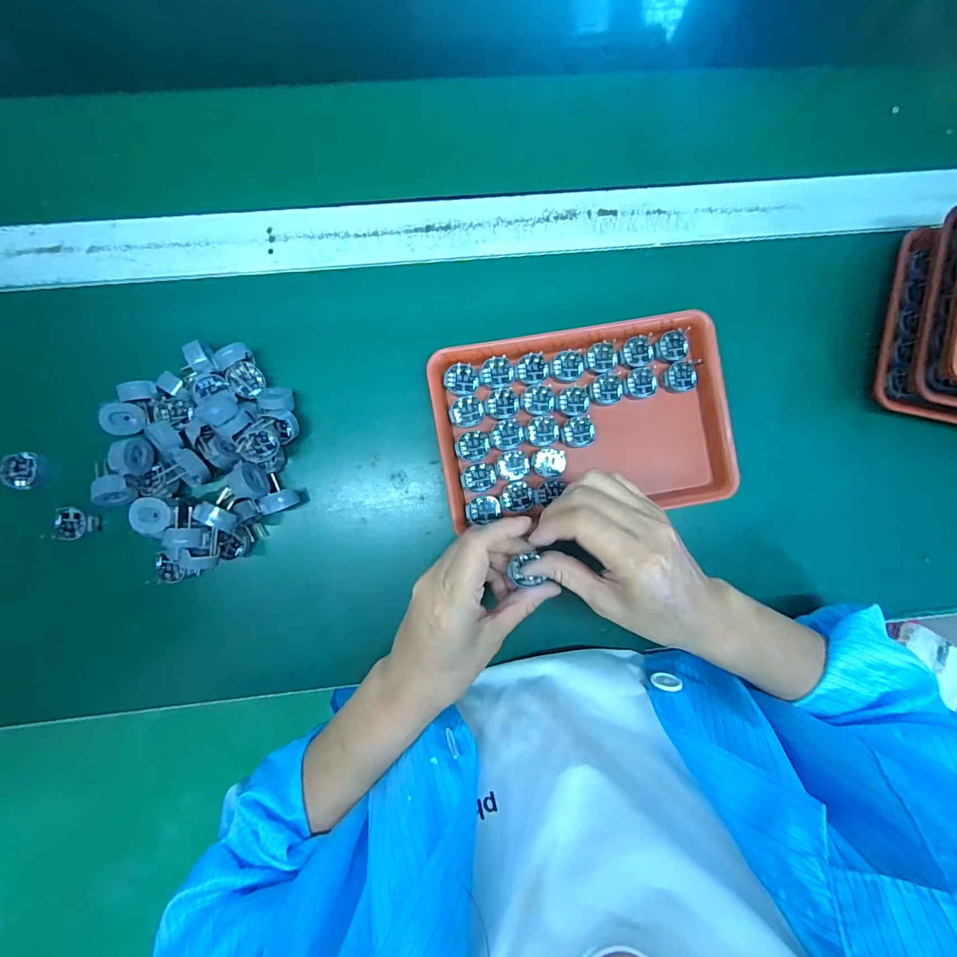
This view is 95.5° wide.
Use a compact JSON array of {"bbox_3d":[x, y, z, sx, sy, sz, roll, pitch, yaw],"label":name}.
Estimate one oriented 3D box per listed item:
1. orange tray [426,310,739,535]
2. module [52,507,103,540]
[{"bbox_3d":[0.086,-0.046,0.365,0.234,0.028,0.151,-9,89,-3],"label":"orange tray"},{"bbox_3d":[-0.314,0.036,0.340,0.029,0.009,0.024,15,76,-19],"label":"module"}]

